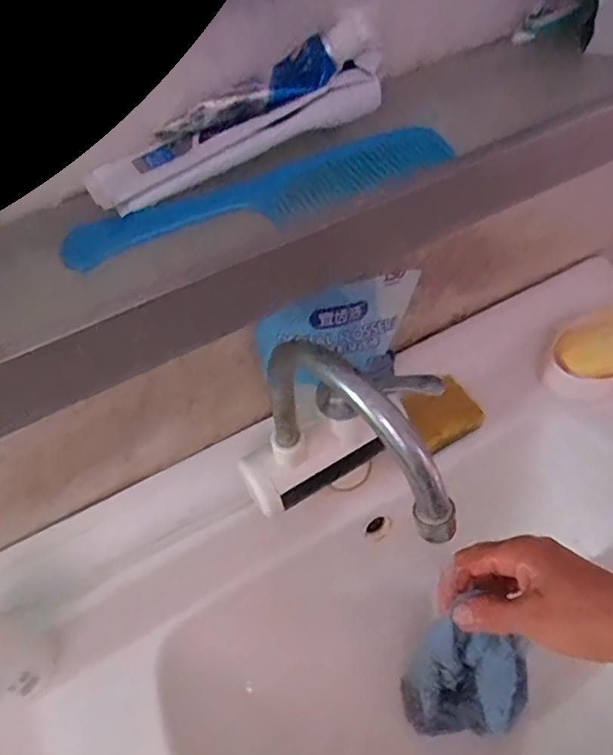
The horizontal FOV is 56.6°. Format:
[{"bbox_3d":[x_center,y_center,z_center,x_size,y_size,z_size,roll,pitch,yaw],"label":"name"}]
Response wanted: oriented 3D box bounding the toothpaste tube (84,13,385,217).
[{"bbox_3d":[-0.034,-0.136,0.309,0.175,0.051,0.043,-28,52,-1],"label":"toothpaste tube"}]

